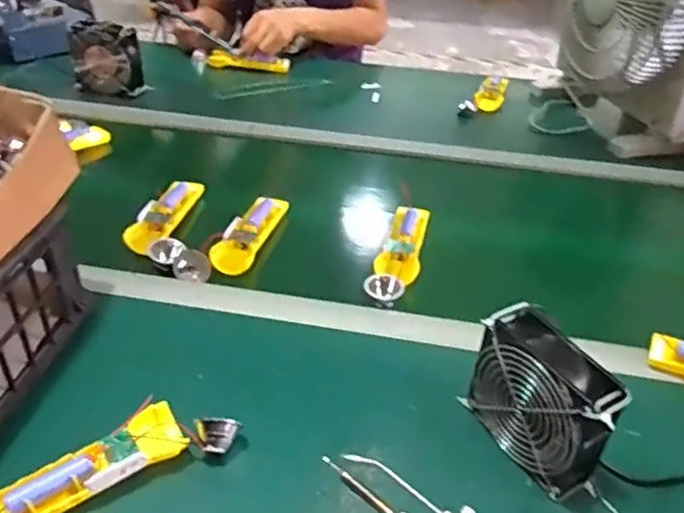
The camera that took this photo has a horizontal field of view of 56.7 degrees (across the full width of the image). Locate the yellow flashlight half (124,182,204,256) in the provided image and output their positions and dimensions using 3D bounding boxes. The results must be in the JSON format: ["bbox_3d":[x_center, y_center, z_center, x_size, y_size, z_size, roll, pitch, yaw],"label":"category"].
[{"bbox_3d":[-0.238,-0.058,0.849,0.048,0.022,0.166,8,36,6],"label":"yellow flashlight half"}]

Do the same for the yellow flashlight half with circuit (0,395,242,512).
[{"bbox_3d":[-0.195,0.175,0.539,0.206,0.035,0.064,-17,41,-26],"label":"yellow flashlight half with circuit"}]

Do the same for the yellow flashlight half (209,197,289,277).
[{"bbox_3d":[-0.120,-0.032,0.828,0.048,0.027,0.159,12,37,11],"label":"yellow flashlight half"}]

